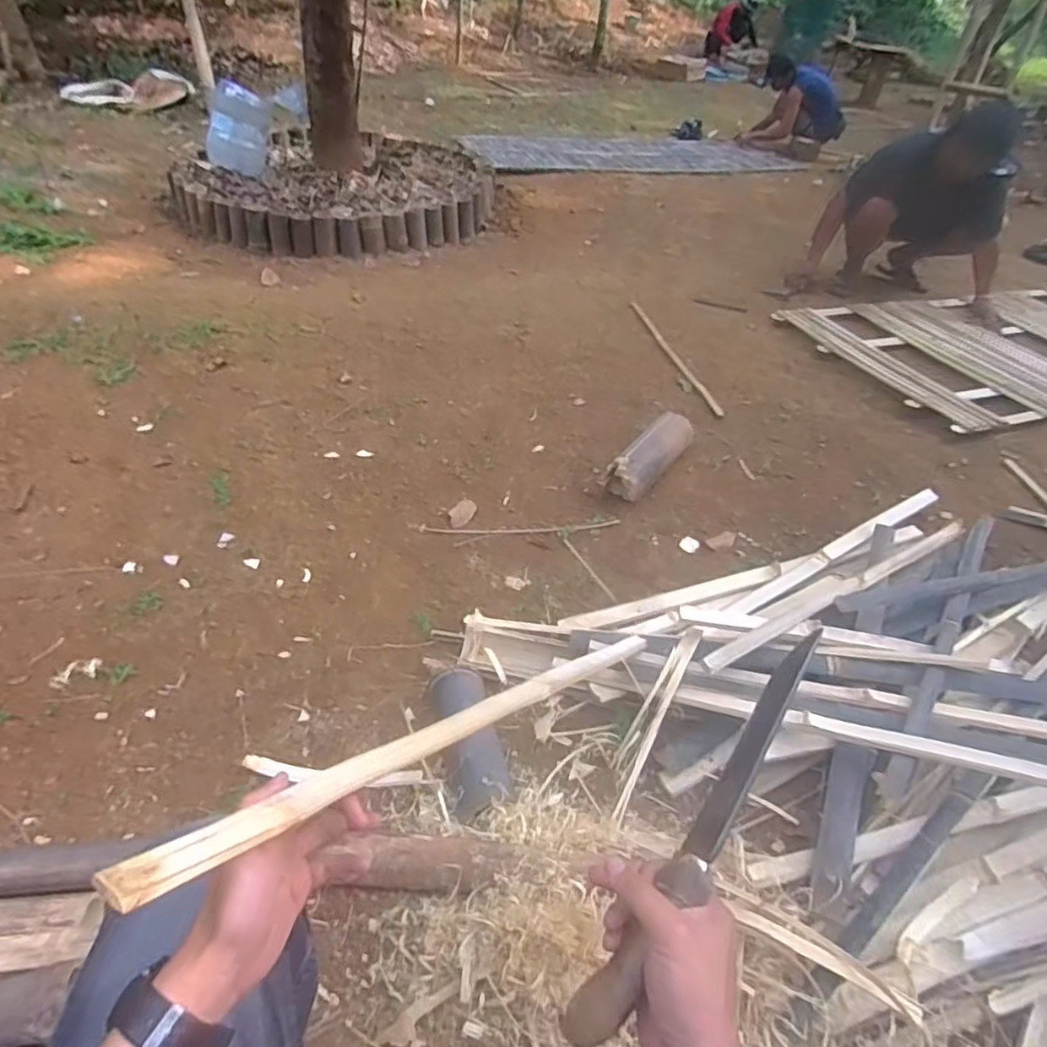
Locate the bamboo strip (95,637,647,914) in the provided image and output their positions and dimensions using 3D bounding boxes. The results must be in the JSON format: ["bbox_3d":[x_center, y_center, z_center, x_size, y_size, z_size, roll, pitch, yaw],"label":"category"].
[{"bbox_3d":[-0.009,0.184,0.672,0.034,0.016,0.827,29,11,24],"label":"bamboo strip"}]

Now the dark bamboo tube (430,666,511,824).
[{"bbox_3d":[-0.081,0.335,1.002,0.092,0.072,0.262,-7,42,-15],"label":"dark bamboo tube"}]

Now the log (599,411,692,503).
[{"bbox_3d":[0.316,-0.167,1.617,0.122,0.111,0.318,28,45,24],"label":"log"}]

